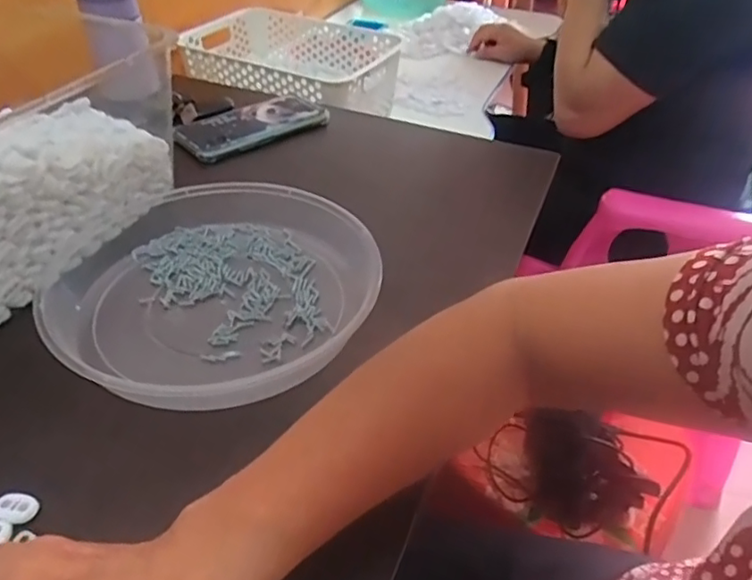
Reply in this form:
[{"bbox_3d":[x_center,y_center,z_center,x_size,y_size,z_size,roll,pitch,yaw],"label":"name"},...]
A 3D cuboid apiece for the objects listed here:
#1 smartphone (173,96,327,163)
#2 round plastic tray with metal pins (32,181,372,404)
[{"bbox_3d":[-0.140,-0.184,0.668,0.162,0.019,0.080,-30,49,-32],"label":"smartphone"},{"bbox_3d":[-0.121,-0.008,0.445,0.247,0.038,0.227,1,39,-1],"label":"round plastic tray with metal pins"}]

